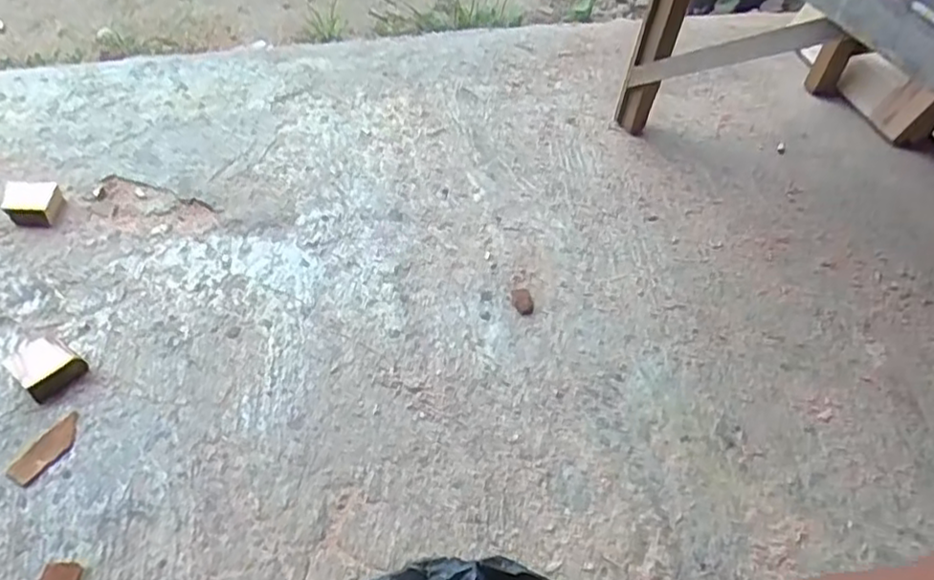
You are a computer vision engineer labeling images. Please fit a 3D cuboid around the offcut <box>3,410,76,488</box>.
[{"bbox_3d":[-0.432,0.162,0.713,0.032,0.004,0.081,28,52,16],"label":"offcut"}]

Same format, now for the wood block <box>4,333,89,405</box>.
[{"bbox_3d":[-0.463,0.083,0.760,0.060,0.033,0.058,30,53,18],"label":"wood block"}]

